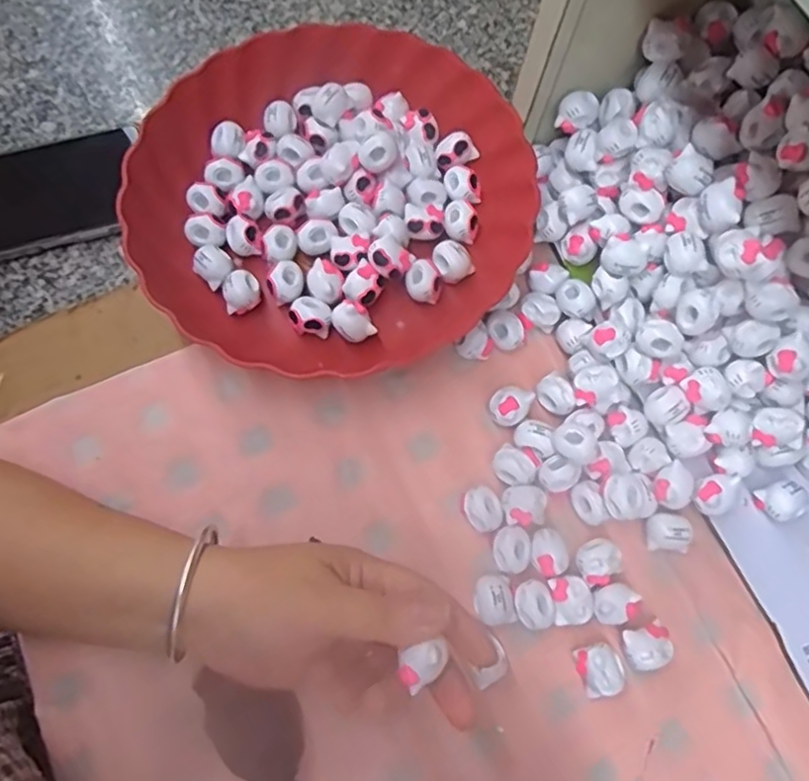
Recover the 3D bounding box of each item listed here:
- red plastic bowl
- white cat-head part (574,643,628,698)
[{"bbox_3d":[-0.044,-0.126,0.404,0.230,0.051,0.226,0,73,-1],"label":"red plastic bowl"},{"bbox_3d":[0.105,0.149,0.337,0.023,0.012,0.026,-23,75,-7],"label":"white cat-head part"}]

